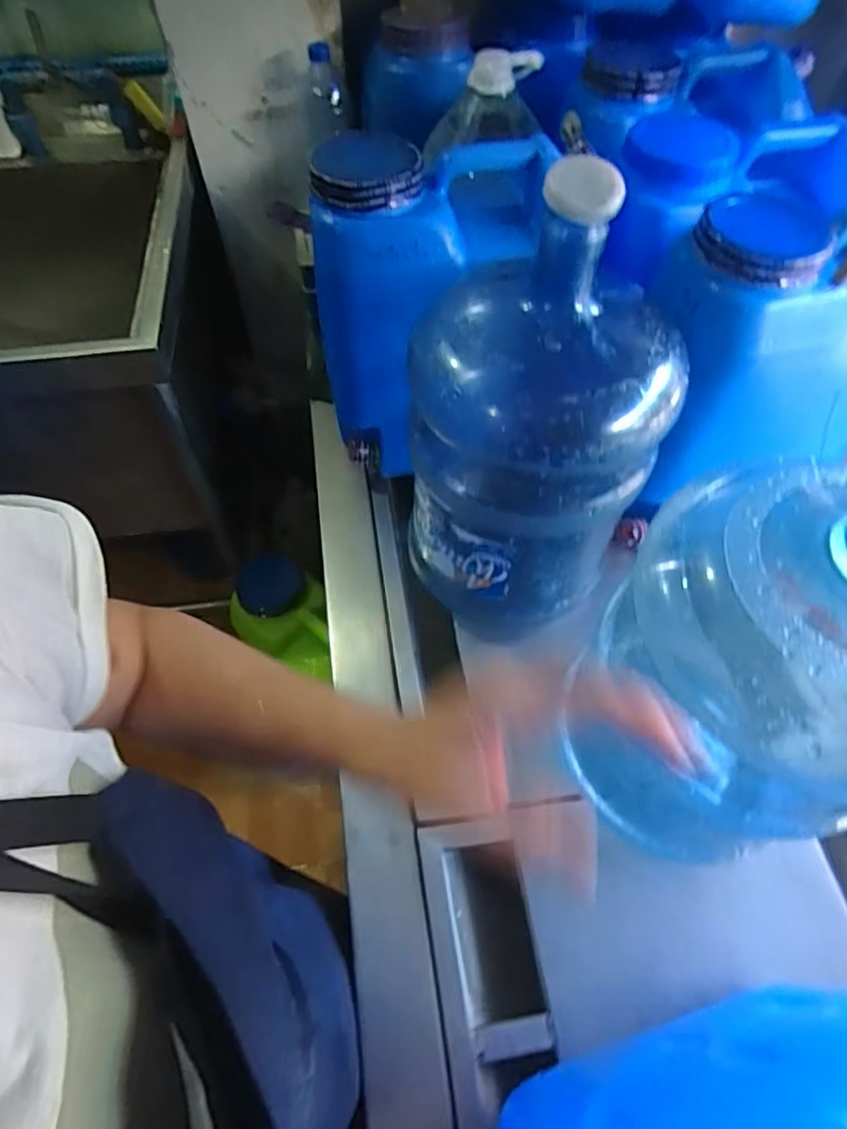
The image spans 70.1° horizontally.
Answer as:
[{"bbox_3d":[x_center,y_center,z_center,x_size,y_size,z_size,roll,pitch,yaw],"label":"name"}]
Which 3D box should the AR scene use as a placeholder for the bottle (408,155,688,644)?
[{"bbox_3d":[0.111,-0.138,0.632,0.246,0.452,0.209,5,58,3],"label":"bottle"}]

